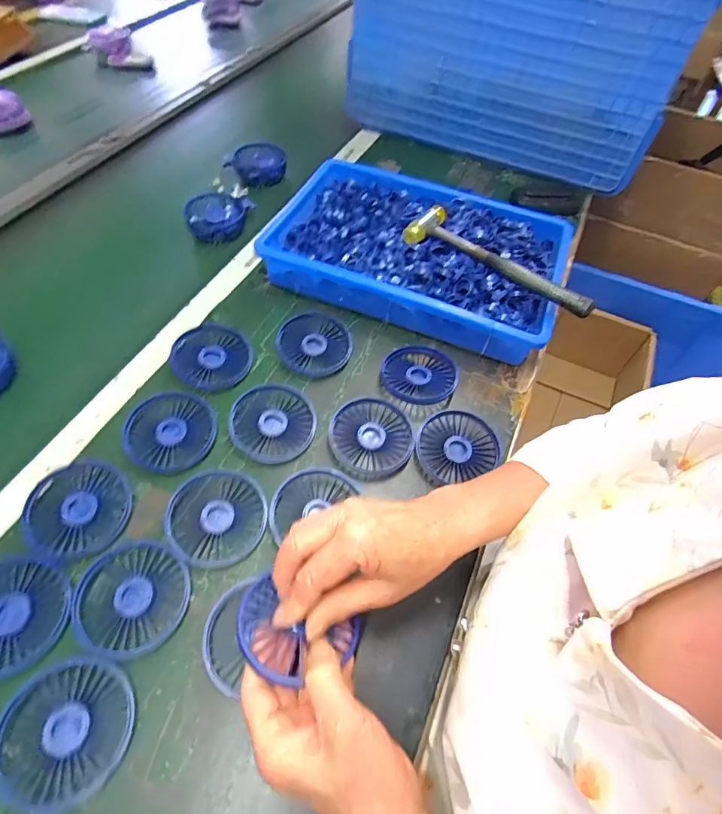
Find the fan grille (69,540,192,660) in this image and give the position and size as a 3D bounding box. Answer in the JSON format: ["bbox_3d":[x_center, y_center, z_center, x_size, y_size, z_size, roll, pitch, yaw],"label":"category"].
[{"bbox_3d":[-0.190,0.156,0.377,0.084,0.014,0.086,2,55,-2],"label":"fan grille"}]

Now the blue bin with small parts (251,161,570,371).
[{"bbox_3d":[0.077,-0.212,0.608,0.376,0.061,0.250,19,56,10],"label":"blue bin with small parts"}]

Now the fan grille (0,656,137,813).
[{"bbox_3d":[-0.214,0.233,0.328,0.087,0.016,0.085,2,55,-2],"label":"fan grille"}]

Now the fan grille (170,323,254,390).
[{"bbox_3d":[-0.171,-0.058,0.522,0.084,0.014,0.084,2,55,-2],"label":"fan grille"}]

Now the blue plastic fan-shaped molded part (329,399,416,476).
[{"bbox_3d":[0.011,0.030,0.480,0.086,0.014,0.082,2,55,-2],"label":"blue plastic fan-shaped molded part"}]

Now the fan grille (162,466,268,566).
[{"bbox_3d":[-0.133,0.099,0.415,0.084,0.008,0.084,2,55,-2],"label":"fan grille"}]

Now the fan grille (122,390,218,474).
[{"bbox_3d":[-0.195,0.023,0.462,0.087,0.008,0.086,2,55,-2],"label":"fan grille"}]

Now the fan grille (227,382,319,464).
[{"bbox_3d":[-0.093,0.017,0.476,0.086,0.020,0.085,2,55,-2],"label":"fan grille"}]

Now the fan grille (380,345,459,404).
[{"bbox_3d":[0.067,-0.037,0.531,0.079,0.020,0.086,2,55,-2],"label":"fan grille"}]

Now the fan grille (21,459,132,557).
[{"bbox_3d":[-0.259,0.092,0.417,0.083,0.015,0.087,2,55,-2],"label":"fan grille"}]

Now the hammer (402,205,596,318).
[{"bbox_3d":[0.165,-0.175,0.543,0.237,0.030,0.051,34,60,19],"label":"hammer"}]

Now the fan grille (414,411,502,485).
[{"bbox_3d":[0.104,0.039,0.483,0.091,0.012,0.074,-21,59,-17],"label":"fan grille"}]

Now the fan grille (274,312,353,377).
[{"bbox_3d":[-0.056,-0.075,0.541,0.086,0.017,0.080,2,55,-2],"label":"fan grille"}]

